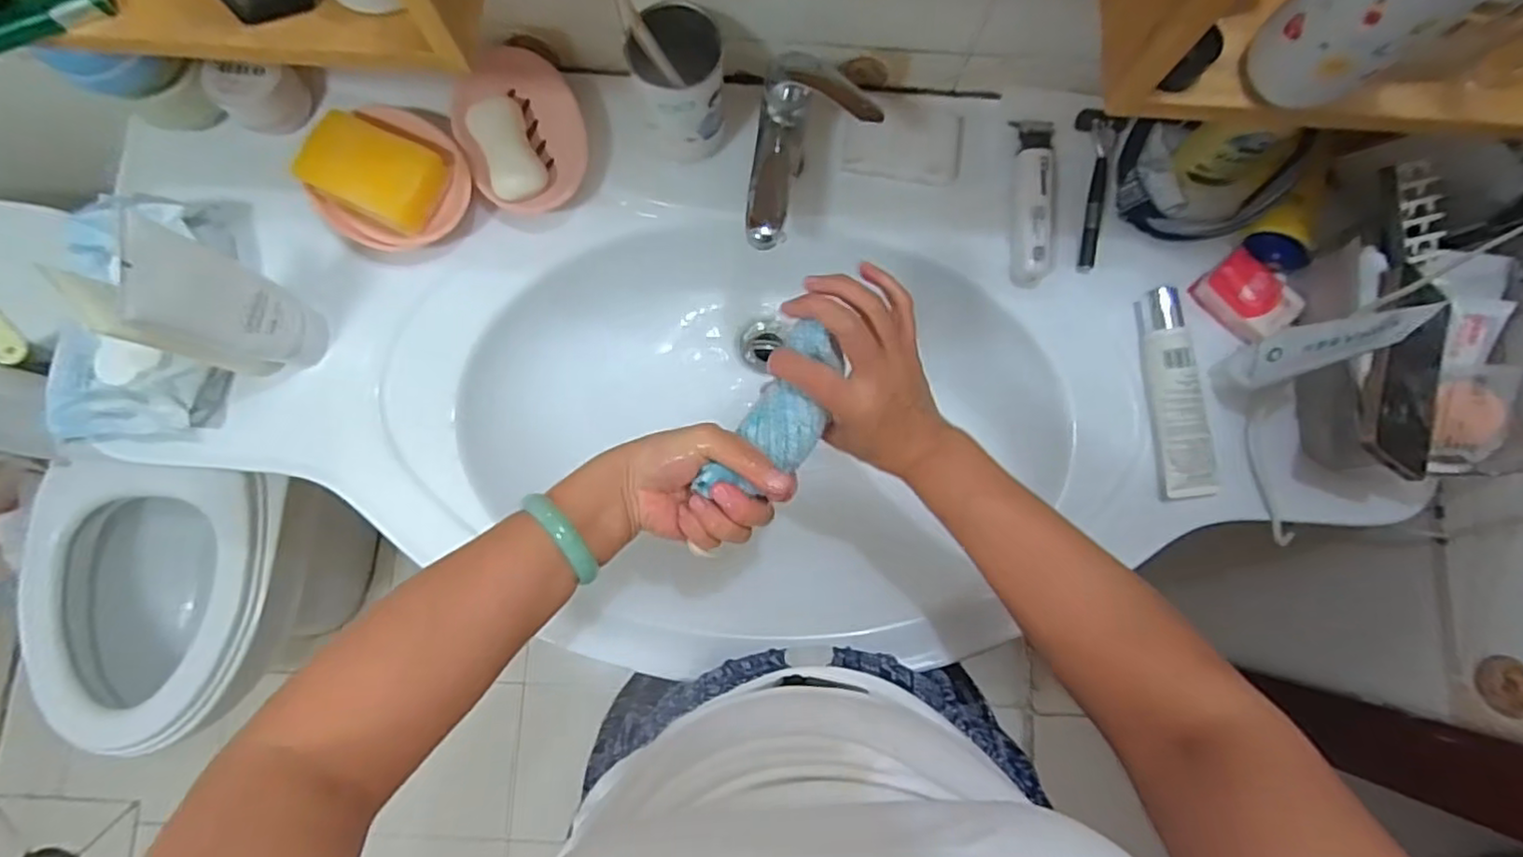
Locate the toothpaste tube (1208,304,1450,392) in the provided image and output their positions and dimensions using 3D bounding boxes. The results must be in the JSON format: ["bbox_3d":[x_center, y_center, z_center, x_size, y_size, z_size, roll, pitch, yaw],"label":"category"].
[{"bbox_3d":[0.426,-0.064,0.514,0.059,0.161,0.027,-30,83,-6],"label":"toothpaste tube"}]

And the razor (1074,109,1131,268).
[{"bbox_3d":[0.304,-0.215,0.601,0.044,0.015,0.141,3,96,-1],"label":"razor"}]

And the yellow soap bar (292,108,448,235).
[{"bbox_3d":[-0.330,-0.220,0.562,0.106,0.029,0.071,26,81,3],"label":"yellow soap bar"}]

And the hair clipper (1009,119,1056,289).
[{"bbox_3d":[0.254,-0.206,0.603,0.042,0.042,0.145,0,81,-2],"label":"hair clipper"}]

